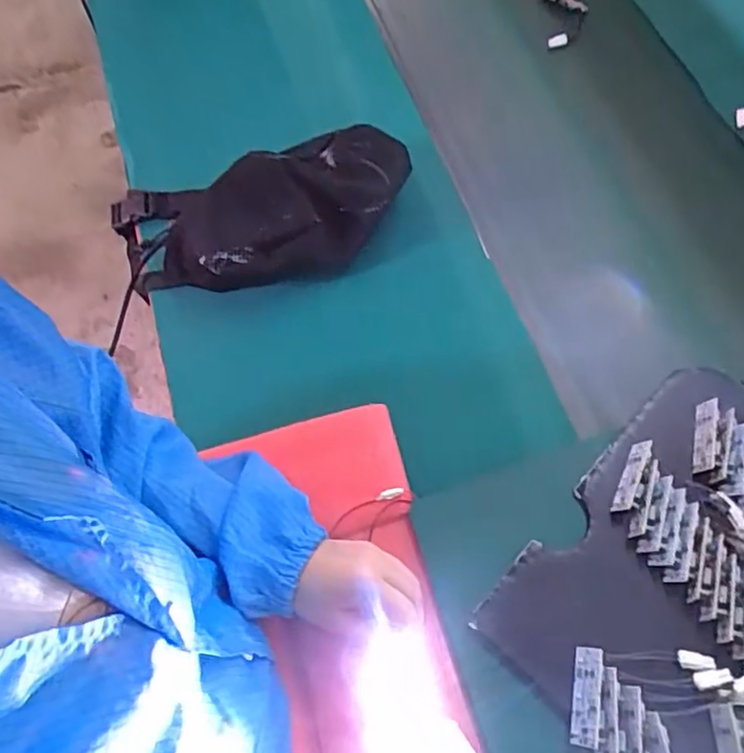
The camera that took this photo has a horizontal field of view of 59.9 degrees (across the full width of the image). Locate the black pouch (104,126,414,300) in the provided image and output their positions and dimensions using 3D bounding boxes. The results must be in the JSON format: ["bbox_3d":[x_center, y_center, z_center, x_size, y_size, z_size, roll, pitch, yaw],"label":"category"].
[{"bbox_3d":[-0.118,-0.176,0.692,0.325,0.080,0.160,-13,65,-5],"label":"black pouch"}]

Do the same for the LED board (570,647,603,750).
[{"bbox_3d":[0.156,0.232,0.469,0.019,0.004,0.065,-4,59,31],"label":"LED board"}]

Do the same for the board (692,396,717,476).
[{"bbox_3d":[0.285,0.052,0.554,0.008,0.018,0.064,27,67,-33],"label":"board"}]

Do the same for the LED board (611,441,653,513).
[{"bbox_3d":[0.217,0.083,0.537,0.006,0.019,0.063,36,72,-26],"label":"LED board"}]

